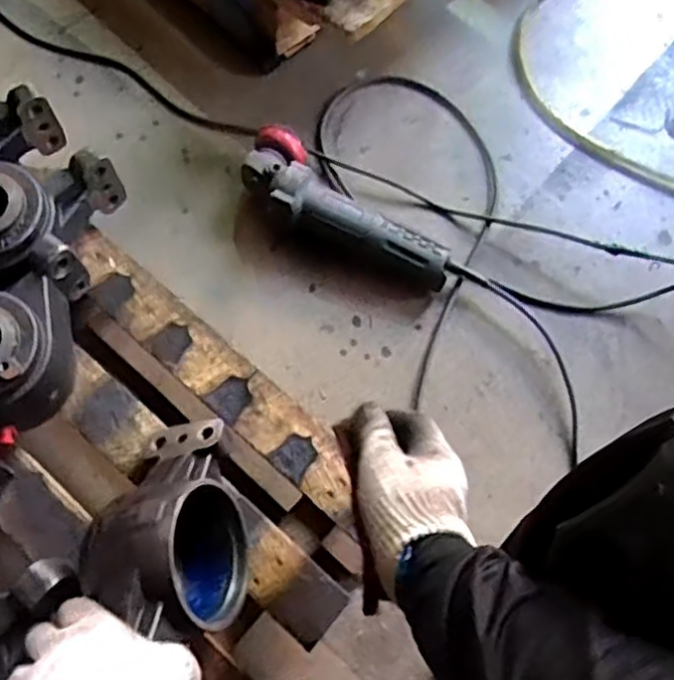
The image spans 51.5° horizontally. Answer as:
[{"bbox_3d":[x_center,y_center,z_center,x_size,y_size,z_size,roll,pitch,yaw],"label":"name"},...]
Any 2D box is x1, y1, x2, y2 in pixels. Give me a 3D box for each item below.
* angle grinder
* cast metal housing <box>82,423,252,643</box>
[{"bbox_3d":[0.004,-0.136,0.791,0.268,0.059,0.081,37,71,11],"label":"angle grinder"},{"bbox_3d":[-0.138,0.146,0.565,0.094,0.120,0.167,-12,67,18],"label":"cast metal housing"}]

